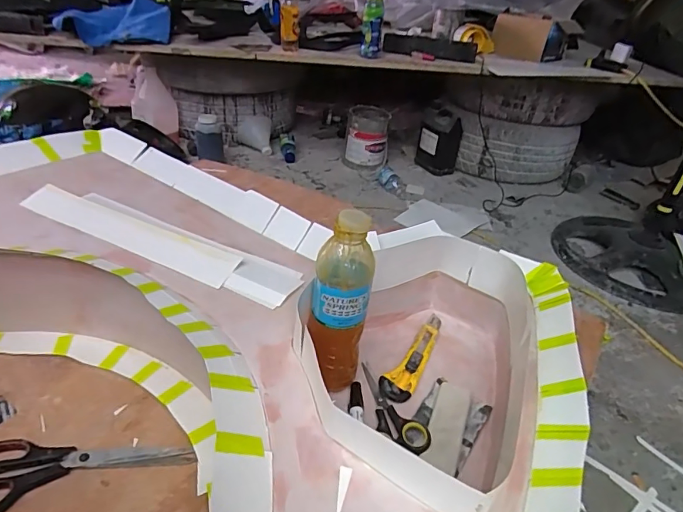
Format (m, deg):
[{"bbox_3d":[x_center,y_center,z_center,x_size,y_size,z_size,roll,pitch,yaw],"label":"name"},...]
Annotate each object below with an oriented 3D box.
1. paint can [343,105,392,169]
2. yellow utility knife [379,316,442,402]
[{"bbox_3d":[0.102,-0.474,1.850,0.164,0.209,0.189,7,34,1],"label":"paint can"},{"bbox_3d":[0.099,0.124,0.590,0.037,0.014,0.170,24,38,24],"label":"yellow utility knife"}]

